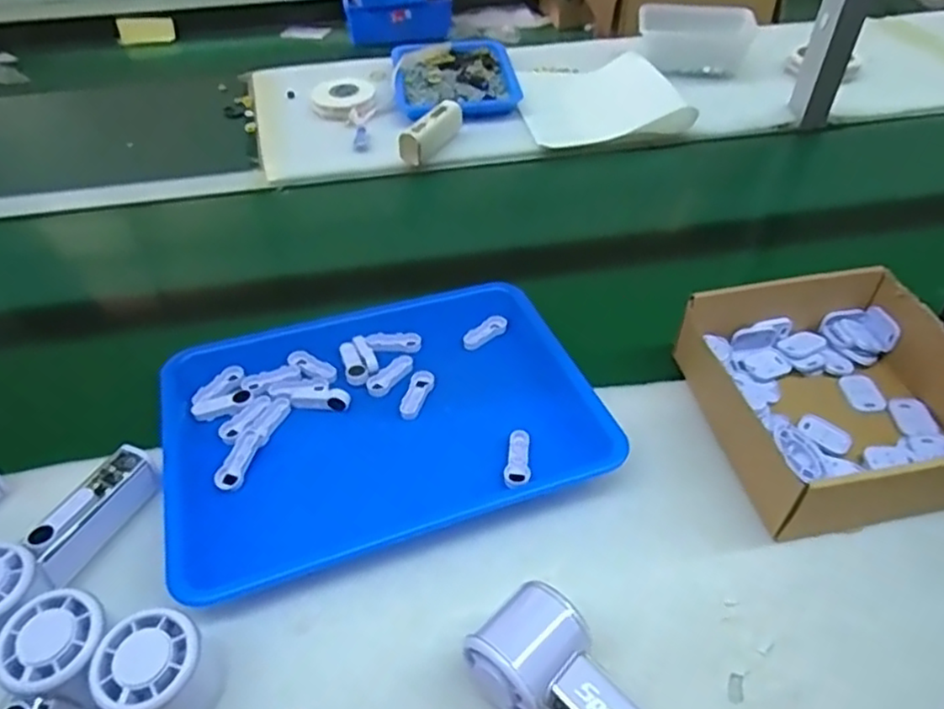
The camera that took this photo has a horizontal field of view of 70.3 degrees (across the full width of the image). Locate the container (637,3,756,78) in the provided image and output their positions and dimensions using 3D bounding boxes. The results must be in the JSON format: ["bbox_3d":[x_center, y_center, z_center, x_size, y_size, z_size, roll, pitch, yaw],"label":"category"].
[{"bbox_3d":[0.340,-0.483,1.031,0.171,0.069,0.093,9,47,9],"label":"container"}]

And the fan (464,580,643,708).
[{"bbox_3d":[0.068,0.208,0.384,0.069,0.045,0.152,-36,56,-29],"label":"fan"}]

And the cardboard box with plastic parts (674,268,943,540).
[{"bbox_3d":[0.288,0.030,0.531,0.183,0.067,0.195,-8,47,-7],"label":"cardboard box with plastic parts"}]

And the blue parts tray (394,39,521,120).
[{"bbox_3d":[-0.026,-0.410,0.984,0.175,0.029,0.205,-5,46,-5],"label":"blue parts tray"}]

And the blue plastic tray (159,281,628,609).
[{"bbox_3d":[-0.075,0.042,0.550,0.330,0.029,0.248,-15,48,-14],"label":"blue plastic tray"}]

